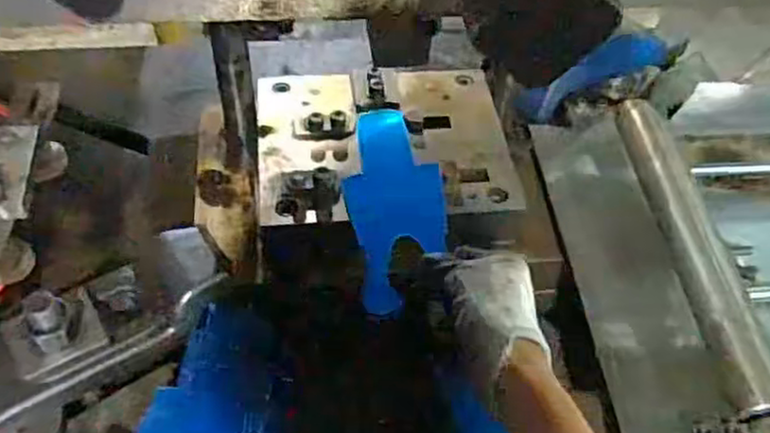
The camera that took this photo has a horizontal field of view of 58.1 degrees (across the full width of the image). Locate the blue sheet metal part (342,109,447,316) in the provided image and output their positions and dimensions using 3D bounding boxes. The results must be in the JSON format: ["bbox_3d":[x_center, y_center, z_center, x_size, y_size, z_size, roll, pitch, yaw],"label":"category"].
[{"bbox_3d":[0.008,-0.012,0.511,0.067,0.022,0.176,0,53,-4],"label":"blue sheet metal part"}]

